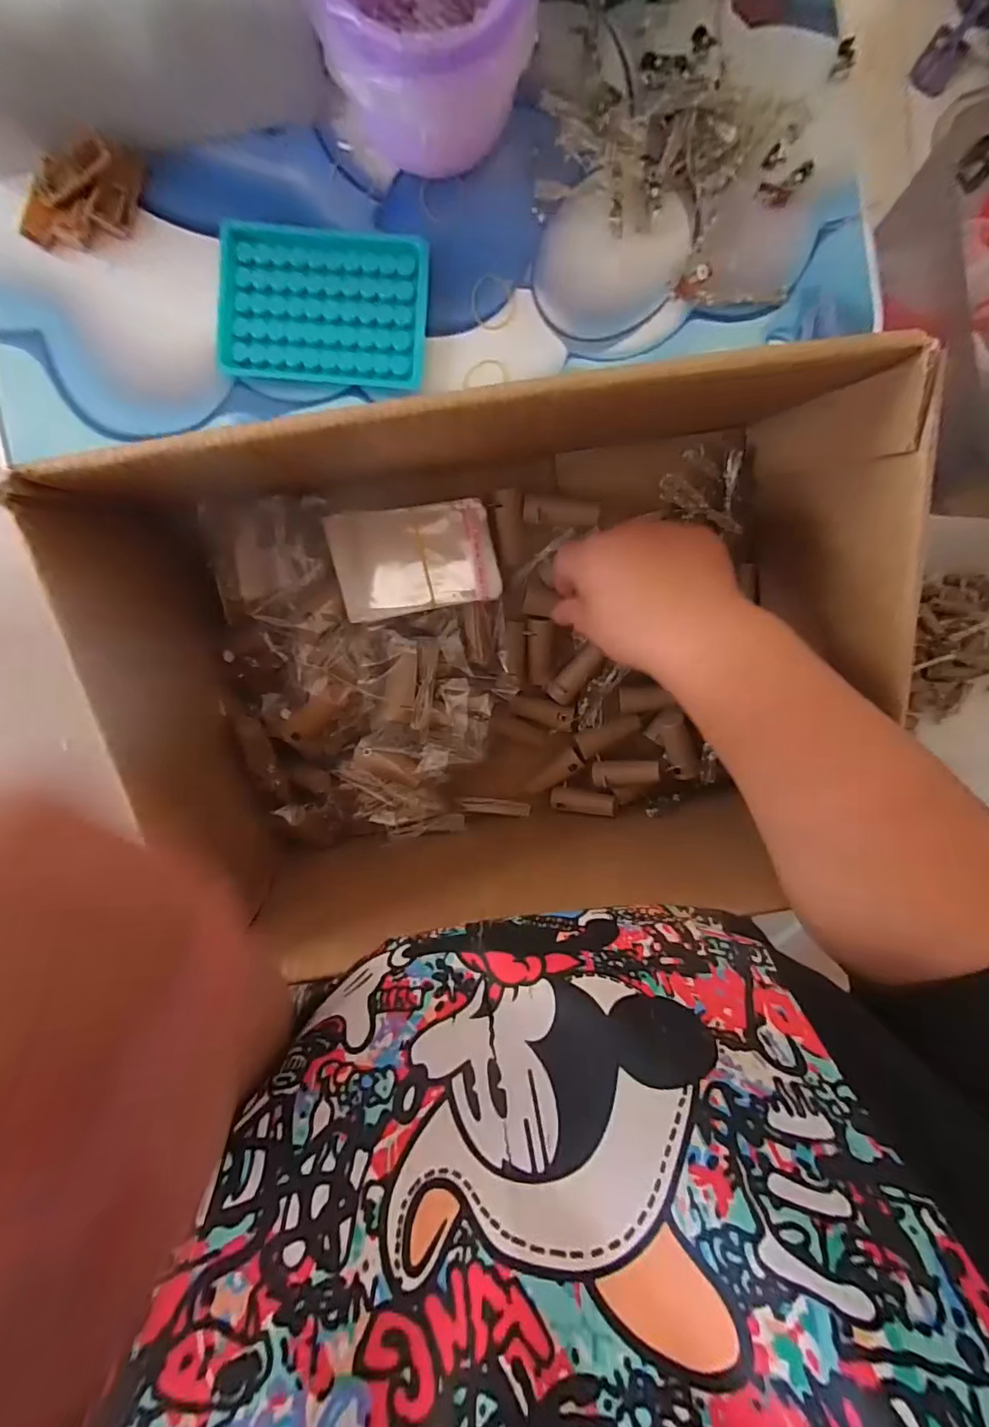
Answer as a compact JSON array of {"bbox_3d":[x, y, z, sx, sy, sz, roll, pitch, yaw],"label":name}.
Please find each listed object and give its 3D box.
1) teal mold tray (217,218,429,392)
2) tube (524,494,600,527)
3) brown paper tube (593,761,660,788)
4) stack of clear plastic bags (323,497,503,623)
[{"bbox_3d":[-0.111,-0.268,0.342,0.132,0.009,0.096,4,95,0],"label":"teal mold tray"},{"bbox_3d":[0.044,-0.134,0.350,0.049,0.016,0.017,8,95,-1],"label":"tube"},{"bbox_3d":[0.100,0.045,0.399,0.049,0.014,0.018,-4,95,19],"label":"brown paper tube"},{"bbox_3d":[-0.049,-0.100,0.336,0.105,0.006,0.065,-15,100,-23],"label":"stack of clear plastic bags"}]

